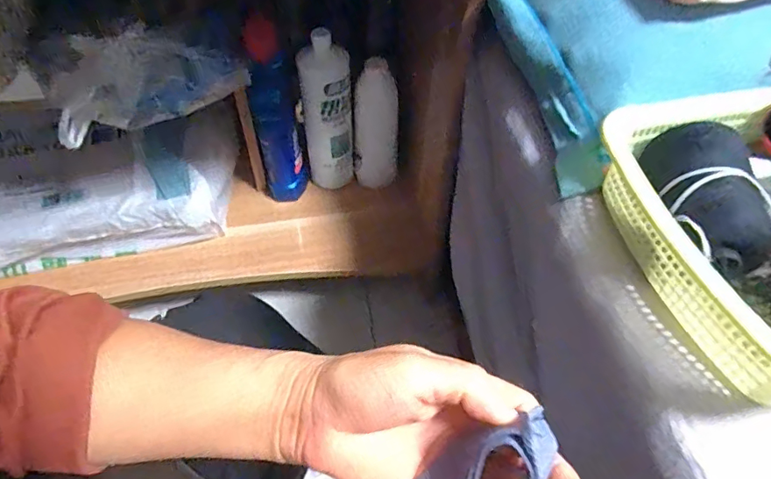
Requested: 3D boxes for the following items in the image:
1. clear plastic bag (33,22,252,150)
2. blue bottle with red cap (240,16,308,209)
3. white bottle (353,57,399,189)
[{"bbox_3d":[-0.286,-0.195,0.588,0.231,0.114,0.070,-19,56,-16],"label":"clear plastic bag"},{"bbox_3d":[-0.157,-0.168,0.708,0.067,0.274,0.056,-10,54,-10],"label":"blue bottle with red cap"},{"bbox_3d":[-0.015,-0.162,0.764,0.068,0.183,0.065,0,53,-3],"label":"white bottle"}]

